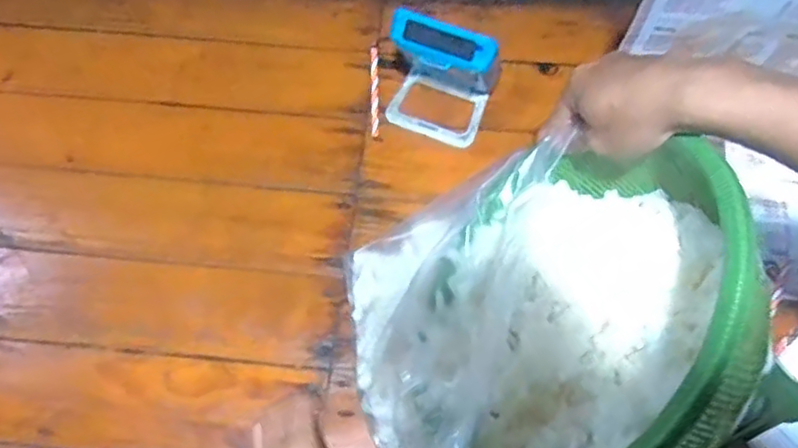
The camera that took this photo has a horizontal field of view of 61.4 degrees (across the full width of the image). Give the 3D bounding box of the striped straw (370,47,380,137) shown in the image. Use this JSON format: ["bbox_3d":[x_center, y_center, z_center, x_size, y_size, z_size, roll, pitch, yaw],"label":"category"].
[{"bbox_3d":[-0.026,-0.144,0.725,0.010,0.004,0.111,-1,68,0],"label":"striped straw"}]

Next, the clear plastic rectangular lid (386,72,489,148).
[{"bbox_3d":[0.040,-0.121,0.710,0.097,0.013,0.064,20,67,10],"label":"clear plastic rectangular lid"}]

